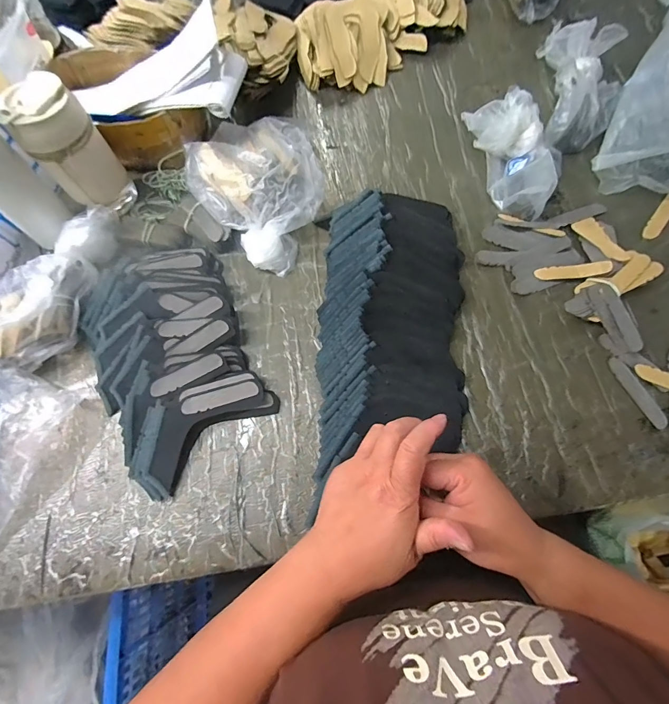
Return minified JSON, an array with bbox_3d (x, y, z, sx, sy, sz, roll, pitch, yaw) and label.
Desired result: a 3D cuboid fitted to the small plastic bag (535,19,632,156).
[{"bbox_3d":[0.343,-0.374,0.523,0.103,0.086,0.168,7,71,4],"label":"small plastic bag"}]

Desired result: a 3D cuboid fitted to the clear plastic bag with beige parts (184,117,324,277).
[{"bbox_3d":[-0.092,-0.227,0.501,0.165,0.078,0.205,-40,74,-12],"label":"clear plastic bag with beige parts"}]

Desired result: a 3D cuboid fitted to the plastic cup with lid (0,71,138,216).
[{"bbox_3d":[-0.326,-0.250,0.472,0.080,0.140,0.072,-40,74,-11],"label":"plastic cup with lid"}]

